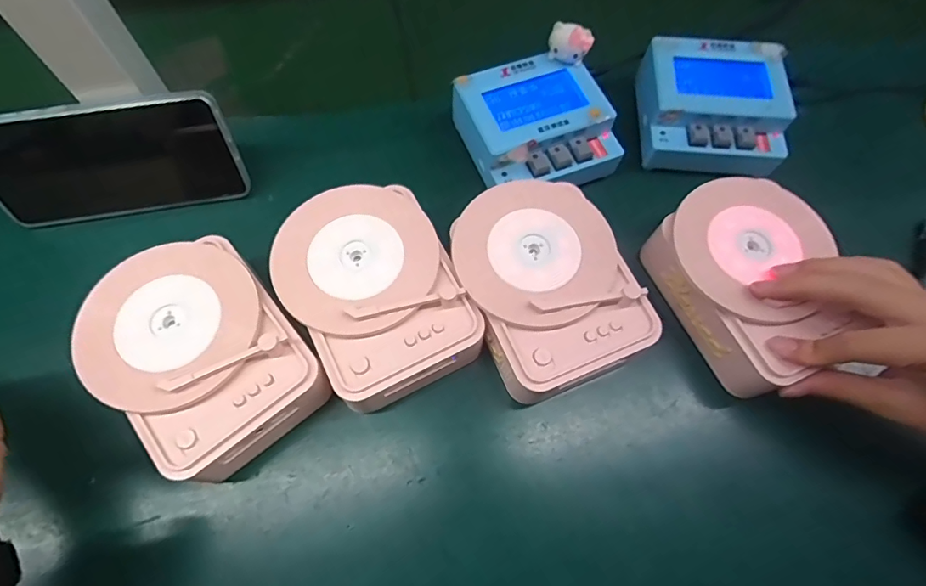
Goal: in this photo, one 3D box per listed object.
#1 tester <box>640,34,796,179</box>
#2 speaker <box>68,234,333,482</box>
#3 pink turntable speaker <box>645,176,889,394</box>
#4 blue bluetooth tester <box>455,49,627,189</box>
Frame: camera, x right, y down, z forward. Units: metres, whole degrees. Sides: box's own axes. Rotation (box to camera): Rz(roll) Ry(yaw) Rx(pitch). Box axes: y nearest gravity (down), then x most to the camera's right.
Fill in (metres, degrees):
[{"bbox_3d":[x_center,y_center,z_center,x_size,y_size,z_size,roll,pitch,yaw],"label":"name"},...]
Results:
[{"bbox_3d":[0.194,-0.146,0.373,0.104,0.041,0.101,2,67,0],"label":"tester"},{"bbox_3d":[-0.156,0.036,0.288,0.098,0.048,0.131,-38,72,-15],"label":"speaker"},{"bbox_3d":[0.193,-0.010,0.317,0.096,0.049,0.123,-26,69,-11],"label":"pink turntable speaker"},{"bbox_3d":[0.055,-0.124,0.366,0.101,0.048,0.098,-25,69,-11],"label":"blue bluetooth tester"}]

